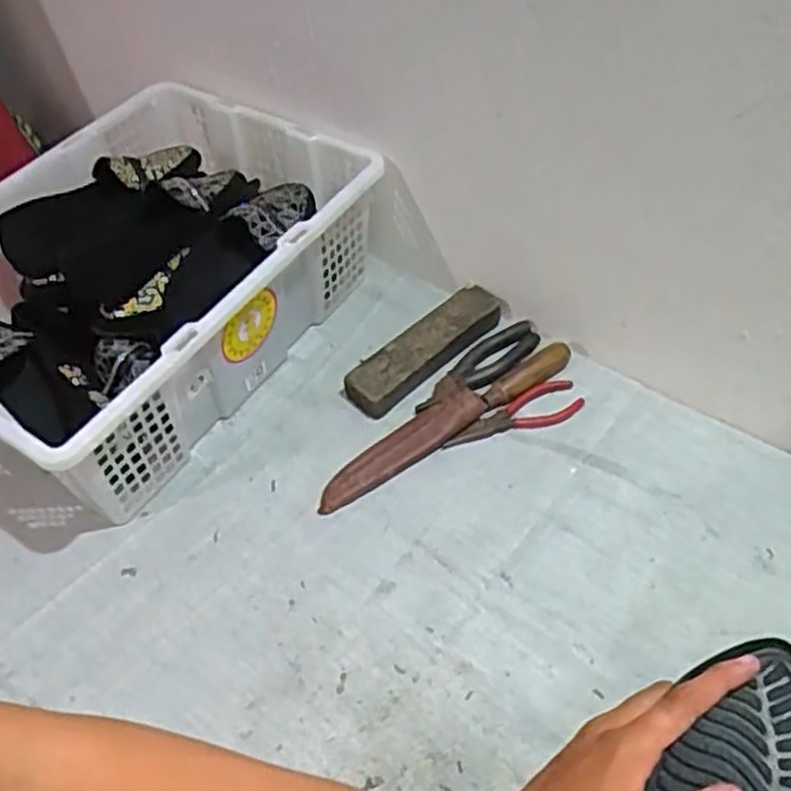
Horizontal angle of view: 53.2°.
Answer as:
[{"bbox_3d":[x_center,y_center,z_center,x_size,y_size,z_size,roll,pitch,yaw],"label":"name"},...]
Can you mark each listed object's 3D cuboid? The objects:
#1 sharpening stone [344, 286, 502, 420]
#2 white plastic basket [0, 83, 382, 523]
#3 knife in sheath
[{"bbox_3d":[0.035,-0.053,0.855,0.195,0.031,0.051,-37,58,-23],"label":"sharpening stone"},{"bbox_3d":[-0.273,-0.125,0.856,0.356,0.164,0.465,26,58,23],"label":"white plastic basket"},{"bbox_3d":[0.053,0.025,0.807,0.306,0.017,0.038,-30,55,-18],"label":"knife in sheath"}]

